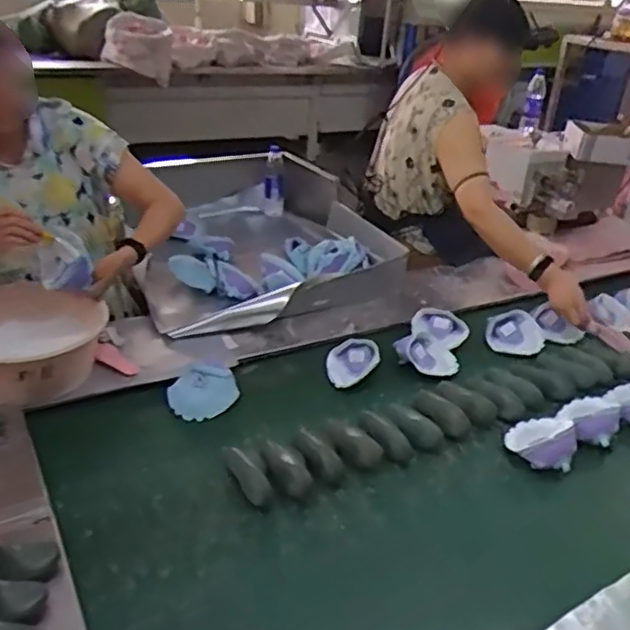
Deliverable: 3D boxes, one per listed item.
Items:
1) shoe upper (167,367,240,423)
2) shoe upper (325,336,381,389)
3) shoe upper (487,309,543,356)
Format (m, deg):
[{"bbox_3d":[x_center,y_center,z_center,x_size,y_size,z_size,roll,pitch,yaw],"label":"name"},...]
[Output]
[{"bbox_3d":[-0.234,0.154,1.333,0.136,0.051,0.128,20,32,26],"label":"shoe upper"},{"bbox_3d":[0.082,0.096,1.457,0.110,0.062,0.115,-3,29,-14],"label":"shoe upper"},{"bbox_3d":[0.496,0.039,1.629,0.132,0.048,0.145,4,29,-2],"label":"shoe upper"}]

